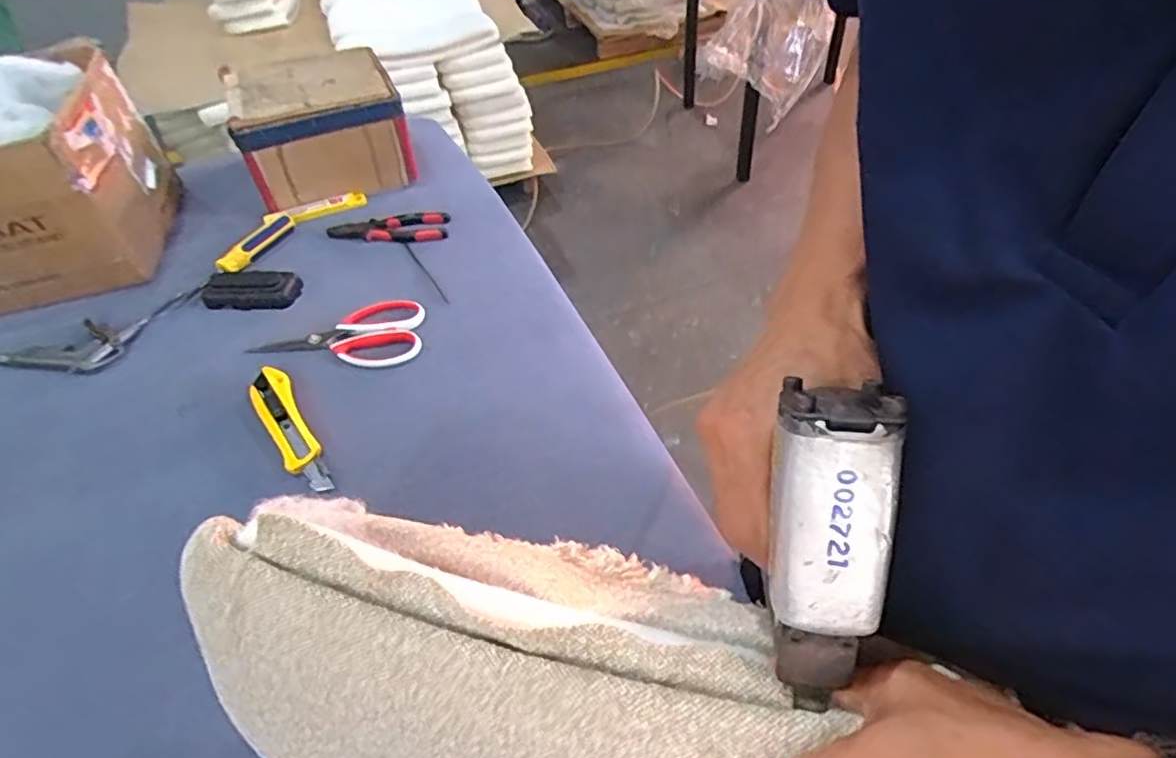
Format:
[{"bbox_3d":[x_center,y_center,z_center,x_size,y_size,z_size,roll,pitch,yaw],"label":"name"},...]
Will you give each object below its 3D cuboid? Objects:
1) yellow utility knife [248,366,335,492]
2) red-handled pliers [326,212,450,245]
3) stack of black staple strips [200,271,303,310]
[{"bbox_3d":[-0.290,0.044,0.633,0.038,0.024,0.173,-26,49,-21],"label":"yellow utility knife"},{"bbox_3d":[-0.266,-0.200,0.870,0.160,0.014,0.052,2,45,4],"label":"red-handled pliers"},{"bbox_3d":[-0.396,-0.107,0.782,0.114,0.019,0.062,2,45,5],"label":"stack of black staple strips"}]

